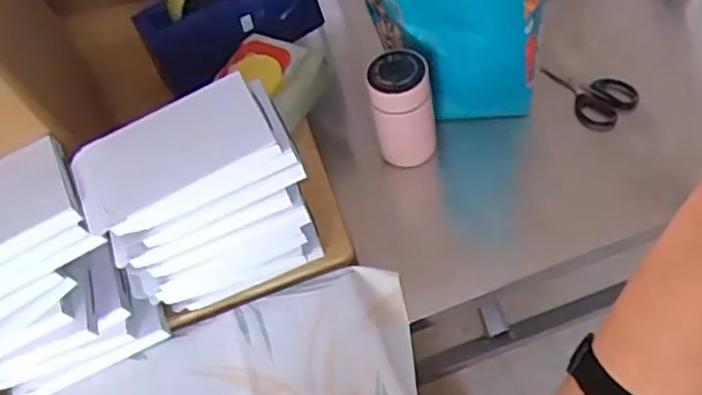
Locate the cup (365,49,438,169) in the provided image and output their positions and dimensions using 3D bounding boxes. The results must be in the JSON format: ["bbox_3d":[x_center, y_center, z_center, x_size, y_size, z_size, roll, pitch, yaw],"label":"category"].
[{"bbox_3d":[0.058,-0.089,0.723,0.062,0.133,0.058,-7,55,8],"label":"cup"}]

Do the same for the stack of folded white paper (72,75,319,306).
[{"bbox_3d":[-0.121,0.011,0.596,0.168,0.185,0.089,-25,54,-5],"label":"stack of folded white paper"}]

